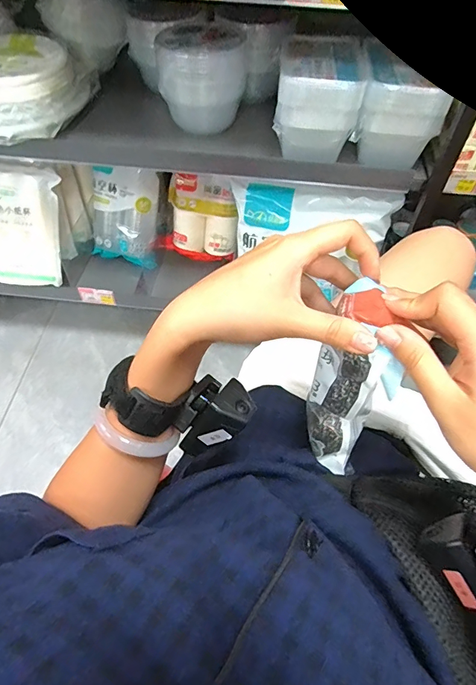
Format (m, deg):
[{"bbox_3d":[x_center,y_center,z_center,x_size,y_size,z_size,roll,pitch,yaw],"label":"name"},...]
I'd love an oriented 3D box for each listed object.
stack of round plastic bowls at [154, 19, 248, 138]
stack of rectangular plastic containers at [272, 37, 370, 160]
[{"bbox_3d":[-0.052,-0.425,0.678,0.134,0.118,0.126,4,55,1],"label":"stack of round plastic bowls"},{"bbox_3d":[0.116,-0.363,0.638,0.118,0.118,0.149,5,55,2],"label":"stack of rectangular plastic containers"}]

